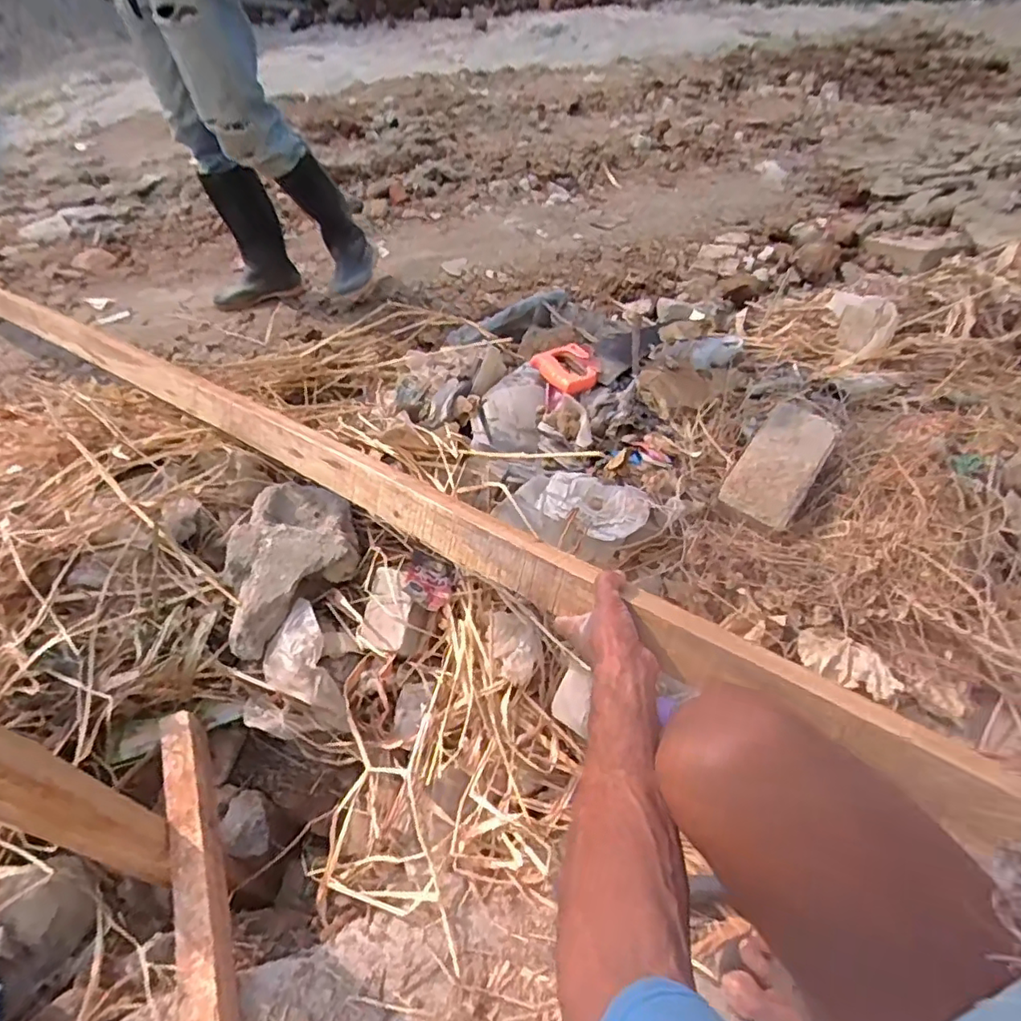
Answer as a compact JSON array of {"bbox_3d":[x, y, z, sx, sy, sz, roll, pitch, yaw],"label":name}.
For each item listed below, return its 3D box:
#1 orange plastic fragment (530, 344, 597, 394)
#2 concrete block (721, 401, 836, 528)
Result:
[{"bbox_3d":[0.103,-0.257,1.074,0.100,0.030,0.120,-19,49,-12],"label":"orange plastic fragment"},{"bbox_3d":[0.428,-0.083,0.928,0.109,0.047,0.257,26,55,26],"label":"concrete block"}]

